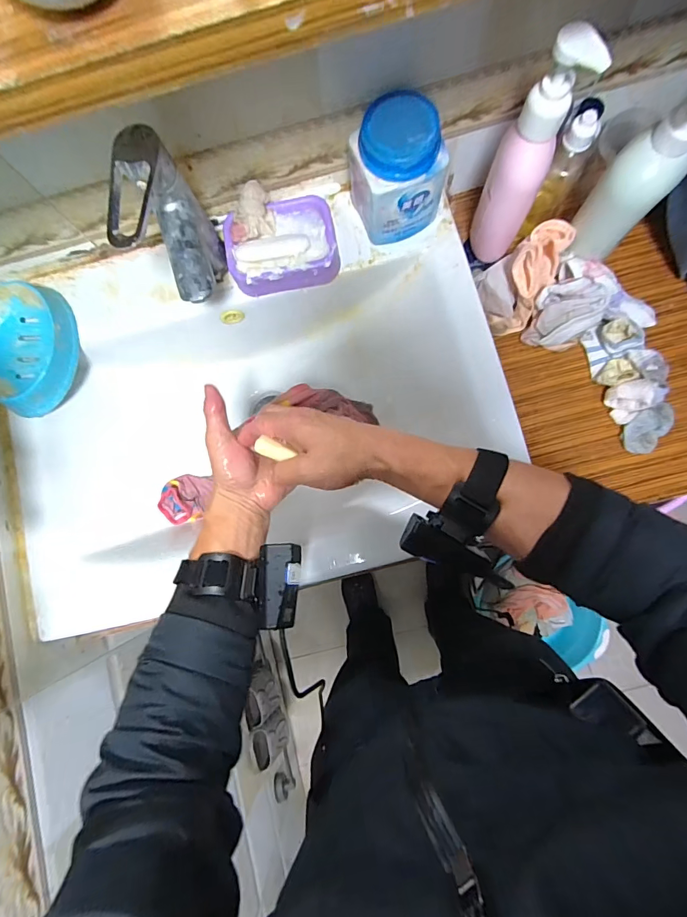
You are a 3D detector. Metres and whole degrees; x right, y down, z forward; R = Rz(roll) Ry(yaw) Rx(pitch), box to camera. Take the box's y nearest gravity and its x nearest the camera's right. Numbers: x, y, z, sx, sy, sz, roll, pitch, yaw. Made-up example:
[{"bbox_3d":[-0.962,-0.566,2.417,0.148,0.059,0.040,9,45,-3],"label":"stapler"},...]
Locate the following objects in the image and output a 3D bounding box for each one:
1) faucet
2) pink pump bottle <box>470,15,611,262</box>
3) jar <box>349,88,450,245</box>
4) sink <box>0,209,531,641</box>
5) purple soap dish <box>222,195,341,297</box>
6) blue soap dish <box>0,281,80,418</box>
[{"bbox_3d":[-0.160,-0.203,0.408,0.058,0.158,0.119,-13,83,3],"label":"faucet"},{"bbox_3d":[0.180,-0.292,0.421,0.062,0.222,0.055,22,86,6],"label":"pink pump bottle"},{"bbox_3d":[0.058,-0.298,0.435,0.090,0.115,0.069,-17,83,2],"label":"jar"},{"bbox_3d":[-0.120,-0.085,0.550,0.588,0.135,0.416,-17,83,2],"label":"sink"},{"bbox_3d":[-0.071,-0.245,0.476,0.125,0.034,0.099,-9,83,3],"label":"purple soap dish"},{"bbox_3d":[-0.377,-0.127,0.487,0.102,0.042,0.148,-3,84,4],"label":"blue soap dish"}]

